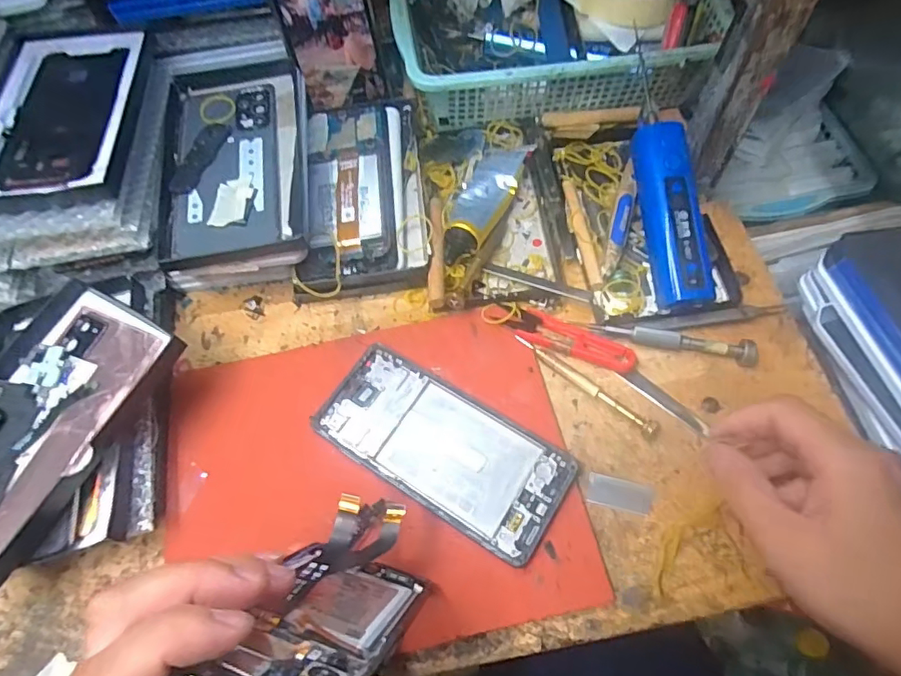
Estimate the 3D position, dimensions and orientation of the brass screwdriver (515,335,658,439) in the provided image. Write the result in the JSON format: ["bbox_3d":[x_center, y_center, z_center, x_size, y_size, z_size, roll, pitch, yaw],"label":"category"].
[{"bbox_3d":[0.091,0.030,0.366,0.109,0.011,0.012,35,70,18],"label":"brass screwdriver"}]

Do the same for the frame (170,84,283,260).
[{"bbox_3d":[-0.165,-0.130,0.402,0.076,0.005,0.153,-8,67,-5],"label":"frame"}]

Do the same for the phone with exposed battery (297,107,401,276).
[{"bbox_3d":[-0.076,-0.120,0.423,0.072,0.011,0.155,-1,67,-1],"label":"phone with exposed battery"}]

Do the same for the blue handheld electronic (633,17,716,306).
[{"bbox_3d":[0.154,-0.110,0.389,0.031,0.028,0.177,-7,83,-1],"label":"blue handheld electronic"}]

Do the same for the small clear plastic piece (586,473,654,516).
[{"bbox_3d":[0.105,0.096,0.335,0.039,0.004,0.019,11,64,8],"label":"small clear plastic piece"}]

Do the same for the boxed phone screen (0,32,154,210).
[{"bbox_3d":[-0.265,-0.158,0.374,0.095,0.019,0.175,-4,60,-6],"label":"boxed phone screen"}]

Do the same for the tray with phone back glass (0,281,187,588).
[{"bbox_3d":[-0.254,0.054,0.330,0.110,0.021,0.177,25,67,15],"label":"tray with phone back glass"}]

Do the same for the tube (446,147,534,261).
[{"bbox_3d":[0.025,-0.110,0.432,0.042,0.031,0.125,18,65,11],"label":"tube"}]

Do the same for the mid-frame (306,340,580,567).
[{"bbox_3d":[-0.006,0.070,0.349,0.160,0.009,0.072,30,68,16],"label":"mid-frame"}]

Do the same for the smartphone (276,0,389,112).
[{"bbox_3d":[-0.097,-0.251,0.437,0.070,0.133,0.005,-19,46,-8],"label":"smartphone"}]

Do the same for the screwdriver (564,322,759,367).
[{"bbox_3d":[0.144,0.003,0.372,0.122,0.017,0.016,9,64,7],"label":"screwdriver"}]

